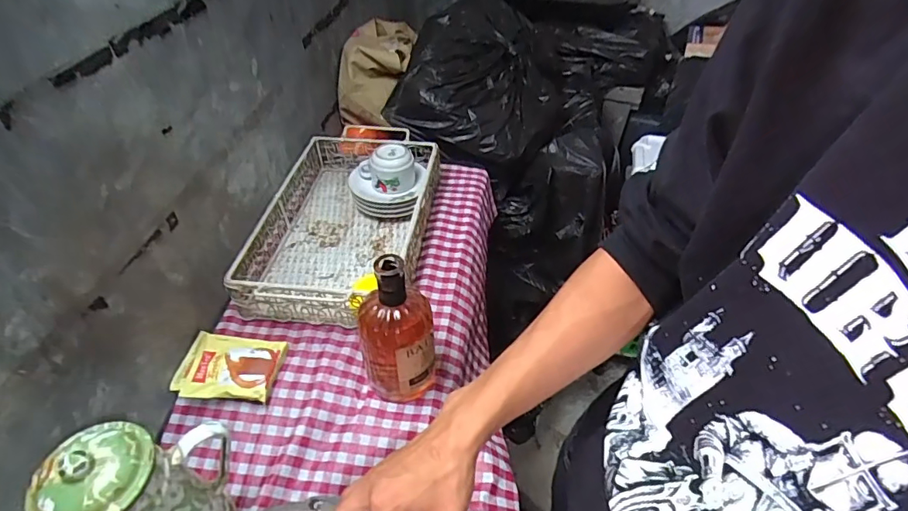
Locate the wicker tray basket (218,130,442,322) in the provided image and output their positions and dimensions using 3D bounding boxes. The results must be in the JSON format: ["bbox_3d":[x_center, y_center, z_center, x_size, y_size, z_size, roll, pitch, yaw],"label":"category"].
[{"bbox_3d":[-0.183,-0.074,0.851,0.261,0.113,0.434,1,41,8],"label":"wicker tray basket"}]

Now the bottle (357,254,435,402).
[{"bbox_3d":[-0.071,0.091,0.606,0.087,0.199,0.088,-15,47,-15],"label":"bottle"}]

